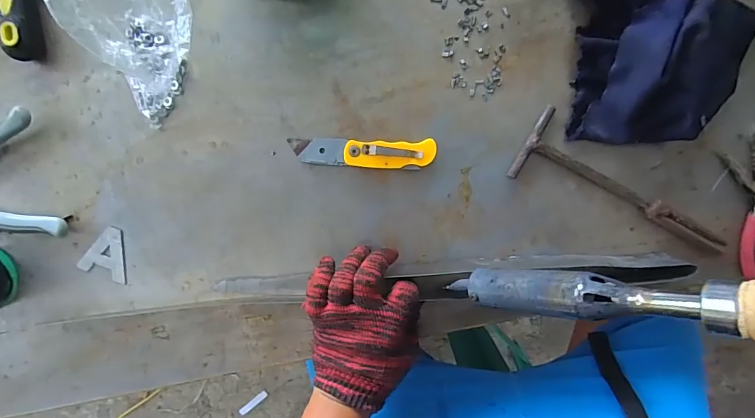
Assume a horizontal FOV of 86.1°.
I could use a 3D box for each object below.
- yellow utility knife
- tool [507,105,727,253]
[{"bbox_3d":[-0.015,-0.055,0.403,0.142,0.016,0.029,1,94,1],"label":"yellow utility knife"},{"bbox_3d":[0.247,-0.018,0.404,0.223,0.013,0.073,27,94,-1],"label":"tool"}]

